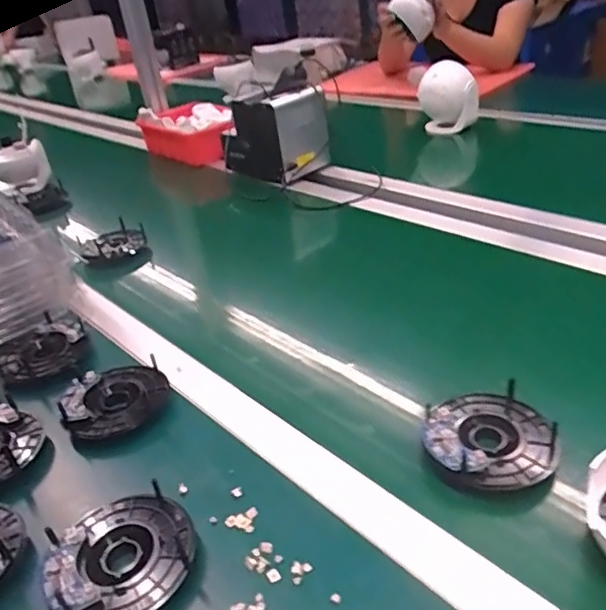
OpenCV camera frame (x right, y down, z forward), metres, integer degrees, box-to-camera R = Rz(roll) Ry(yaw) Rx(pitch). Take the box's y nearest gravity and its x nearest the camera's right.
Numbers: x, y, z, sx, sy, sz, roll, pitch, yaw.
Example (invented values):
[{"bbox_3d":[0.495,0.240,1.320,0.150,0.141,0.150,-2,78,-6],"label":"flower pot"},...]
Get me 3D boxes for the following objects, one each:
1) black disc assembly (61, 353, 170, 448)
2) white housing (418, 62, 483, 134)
[{"bbox_3d":[-0.176,0.091,0.551,0.095,0.031,0.082,-19,33,-16],"label":"black disc assembly"},{"bbox_3d":[0.315,-0.441,1.250,0.091,0.151,0.097,-19,33,-16],"label":"white housing"}]

